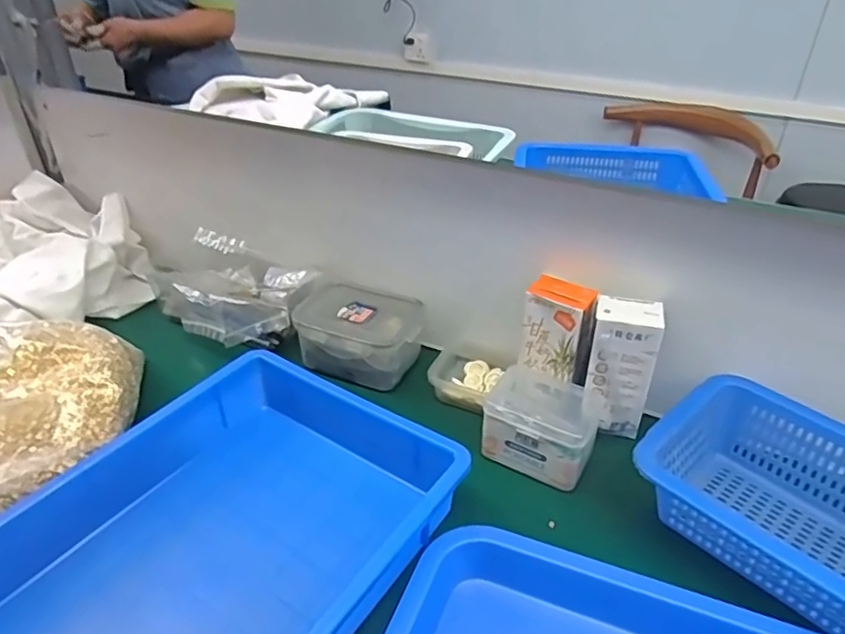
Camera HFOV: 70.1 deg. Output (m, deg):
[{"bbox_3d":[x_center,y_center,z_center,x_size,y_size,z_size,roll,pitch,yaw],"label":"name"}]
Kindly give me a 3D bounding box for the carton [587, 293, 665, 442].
[{"bbox_3d":[0.176,0.045,0.539,0.054,0.122,0.037,12,36,16],"label":"carton"}]

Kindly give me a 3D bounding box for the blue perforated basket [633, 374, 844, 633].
[{"bbox_3d":[0.286,0.148,0.444,0.156,0.074,0.225,-30,44,-36],"label":"blue perforated basket"}]

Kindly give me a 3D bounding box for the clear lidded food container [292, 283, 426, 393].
[{"bbox_3d":[-0.067,0.018,0.641,0.128,0.061,0.097,11,36,15],"label":"clear lidded food container"}]

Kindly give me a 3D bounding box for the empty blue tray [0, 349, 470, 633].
[{"bbox_3d":[-0.162,0.180,0.417,0.243,0.073,0.363,21,40,28],"label":"empty blue tray"}]

